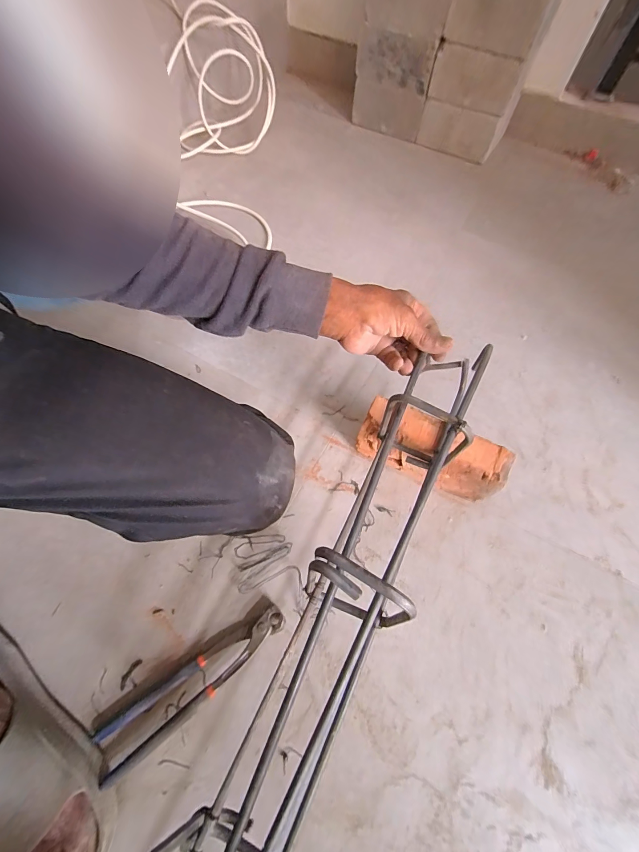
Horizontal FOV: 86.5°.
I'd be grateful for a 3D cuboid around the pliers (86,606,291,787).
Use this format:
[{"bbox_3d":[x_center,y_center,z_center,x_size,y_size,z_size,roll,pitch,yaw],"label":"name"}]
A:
[{"bbox_3d":[-0.134,0.281,0.378,0.217,0.024,0.043,-34,69,-17],"label":"pliers"}]

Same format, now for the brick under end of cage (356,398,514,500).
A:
[{"bbox_3d":[0.149,0.040,0.476,0.192,0.102,0.065,26,66,11],"label":"brick under end of cage"}]

